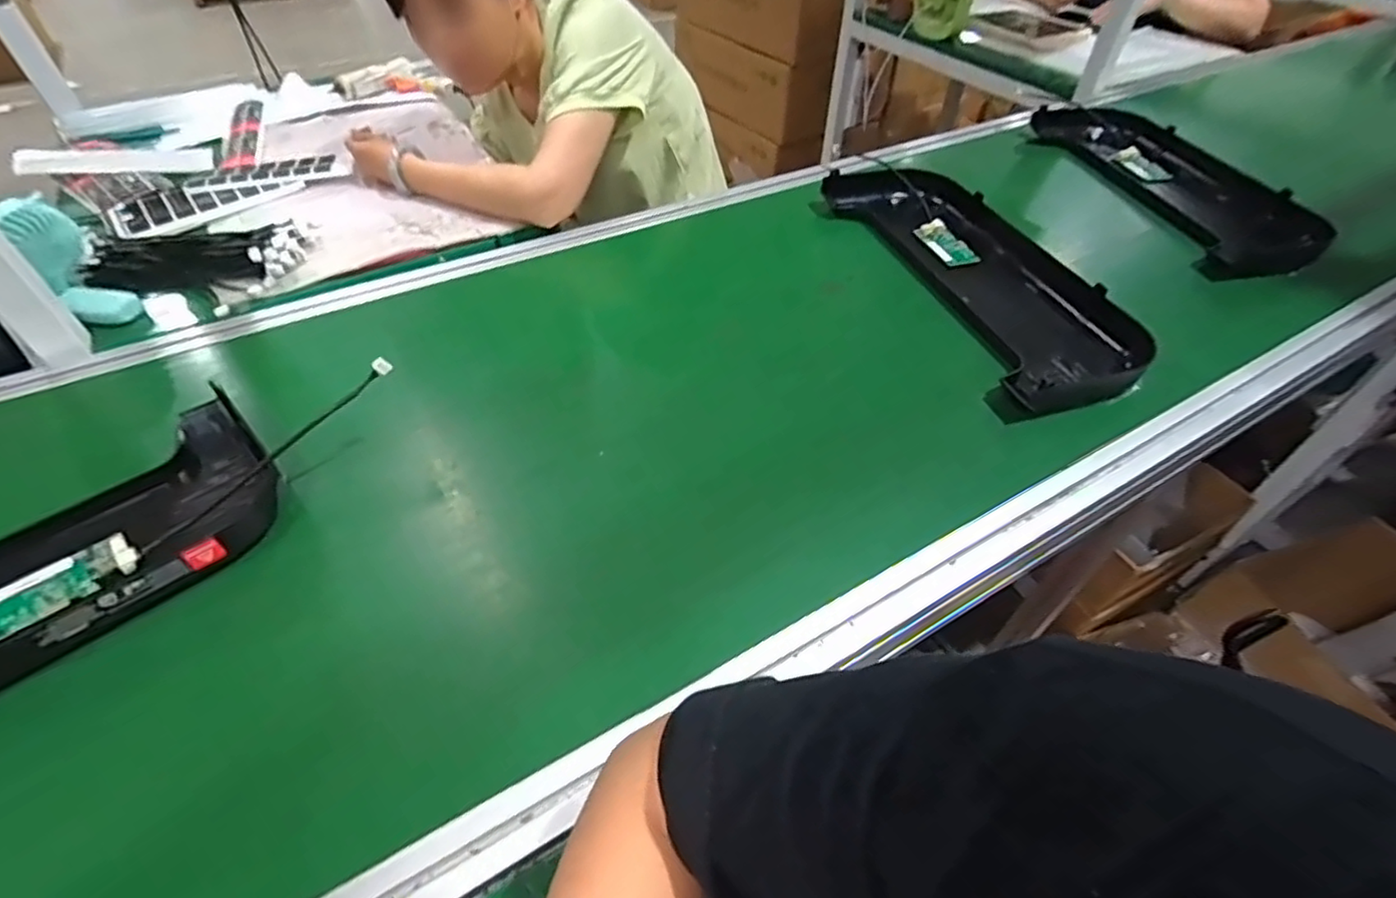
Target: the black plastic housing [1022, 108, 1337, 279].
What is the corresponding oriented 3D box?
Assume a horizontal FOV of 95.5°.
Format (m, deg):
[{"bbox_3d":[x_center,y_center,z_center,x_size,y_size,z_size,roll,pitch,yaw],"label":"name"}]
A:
[{"bbox_3d":[0.726,-0.432,0.994,0.183,0.070,0.496,-9,47,-9],"label":"black plastic housing"}]

